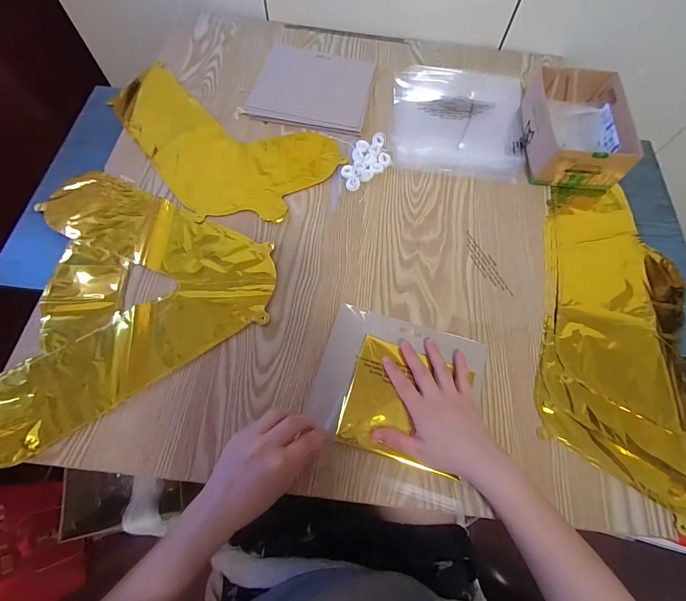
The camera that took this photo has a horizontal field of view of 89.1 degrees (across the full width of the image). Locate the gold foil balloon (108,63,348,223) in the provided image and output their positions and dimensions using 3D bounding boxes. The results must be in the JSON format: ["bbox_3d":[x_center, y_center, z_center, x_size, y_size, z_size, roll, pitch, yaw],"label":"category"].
[{"bbox_3d":[-0.211,-0.270,0.556,0.389,0.011,0.224,41,72,14],"label":"gold foil balloon"}]

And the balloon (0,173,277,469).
[{"bbox_3d":[-0.316,-0.035,0.449,0.378,0.015,0.339,-31,71,-14],"label":"balloon"}]

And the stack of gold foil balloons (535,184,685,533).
[{"bbox_3d":[0.368,0.030,0.461,0.205,0.019,0.411,15,67,5],"label":"stack of gold foil balloons"}]

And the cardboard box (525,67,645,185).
[{"bbox_3d":[0.361,-0.267,0.543,0.126,0.067,0.179,4,67,0],"label":"cardboard box"}]

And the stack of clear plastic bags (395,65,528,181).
[{"bbox_3d":[0.192,-0.306,0.585,0.214,0.009,0.237,9,67,2],"label":"stack of clear plastic bags"}]

